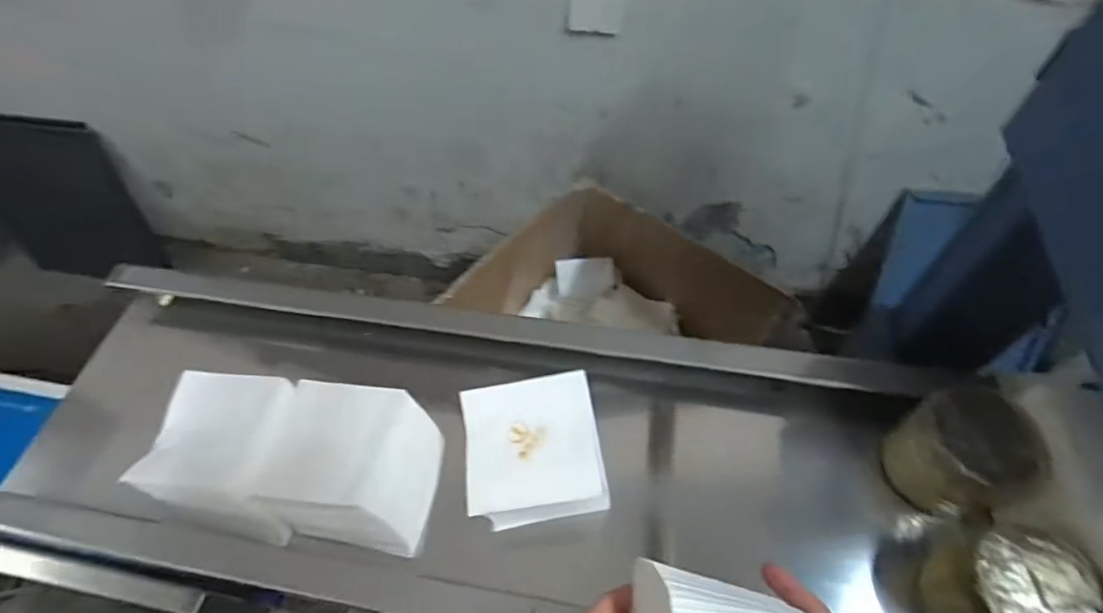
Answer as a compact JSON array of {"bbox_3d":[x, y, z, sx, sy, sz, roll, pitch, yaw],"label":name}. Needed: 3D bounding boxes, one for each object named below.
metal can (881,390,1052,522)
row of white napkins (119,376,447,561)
[{"bbox_3d":[0.378,0.138,0.533,0.097,0.091,0.102,-2,55,3],"label":"metal can"},{"bbox_3d":[-0.246,0.149,0.556,0.249,0.081,0.131,4,56,7],"label":"row of white napkins"}]

